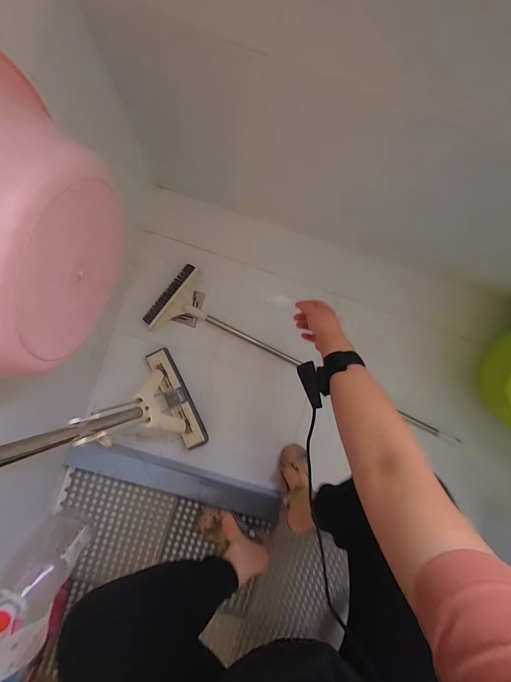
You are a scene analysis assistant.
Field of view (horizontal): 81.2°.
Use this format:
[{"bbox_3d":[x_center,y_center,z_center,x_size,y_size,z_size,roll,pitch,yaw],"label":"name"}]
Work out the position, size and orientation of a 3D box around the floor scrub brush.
[{"bbox_3d":[0.145,0.101,0.866,0.940,0.043,0.193,31,87,-4],"label":"floor scrub brush"}]

